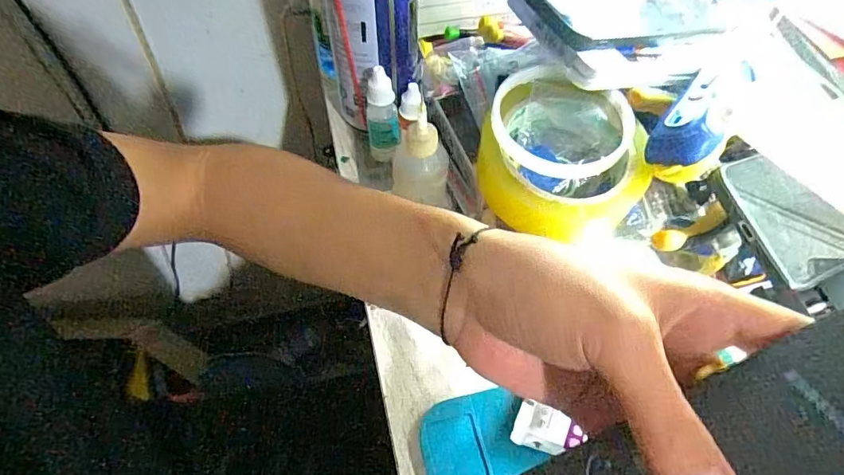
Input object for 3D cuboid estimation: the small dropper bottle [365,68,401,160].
[{"bbox_3d":[-0.028,-0.090,0.351,0.023,0.078,0.020,-8,58,-7],"label":"small dropper bottle"}]

